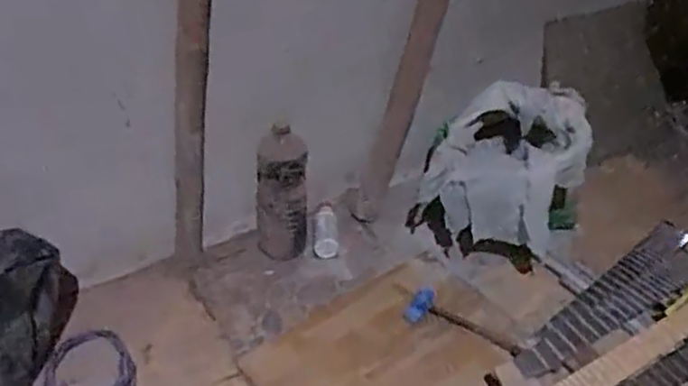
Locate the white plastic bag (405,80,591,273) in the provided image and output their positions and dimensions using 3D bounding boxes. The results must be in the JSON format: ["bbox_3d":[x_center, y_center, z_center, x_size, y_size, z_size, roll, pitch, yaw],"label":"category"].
[{"bbox_3d":[0.319,-0.049,1.466,0.318,0.307,0.235,14,40,14],"label":"white plastic bag"}]

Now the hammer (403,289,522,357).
[{"bbox_3d":[0.230,0.240,1.361,0.226,0.030,0.092,21,42,21],"label":"hammer"}]

